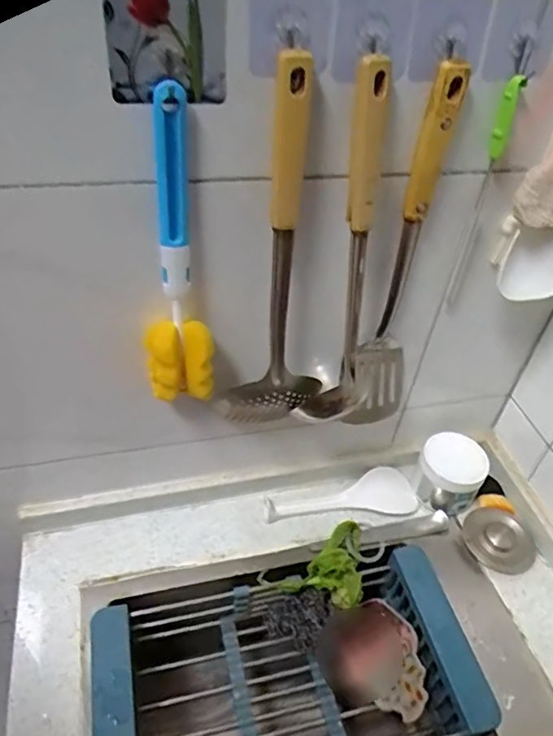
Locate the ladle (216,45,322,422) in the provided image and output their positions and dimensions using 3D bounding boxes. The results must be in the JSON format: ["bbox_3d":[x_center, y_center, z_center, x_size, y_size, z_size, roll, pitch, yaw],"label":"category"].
[{"bbox_3d":[0.005,-0.071,0.459,0.100,0.329,0.048,6,43,0],"label":"ladle"}]

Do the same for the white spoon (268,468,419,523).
[{"bbox_3d":[0.082,0.159,0.696,0.189,0.017,0.059,-1,43,-7],"label":"white spoon"}]

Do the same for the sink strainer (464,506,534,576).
[{"bbox_3d":[0.270,0.204,0.667,0.074,0.022,0.083,-18,48,-24],"label":"sink strainer"}]

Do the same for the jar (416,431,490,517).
[{"bbox_3d":[0.218,0.134,0.697,0.077,0.070,0.079,3,43,-3],"label":"jar"}]

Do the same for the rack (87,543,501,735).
[{"bbox_3d":[0.009,0.329,0.586,0.383,0.087,0.198,-7,44,-14],"label":"rack"}]

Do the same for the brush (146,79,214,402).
[{"bbox_3d":[-0.079,-0.076,0.432,0.051,0.260,0.036,-6,44,-12],"label":"brush"}]

